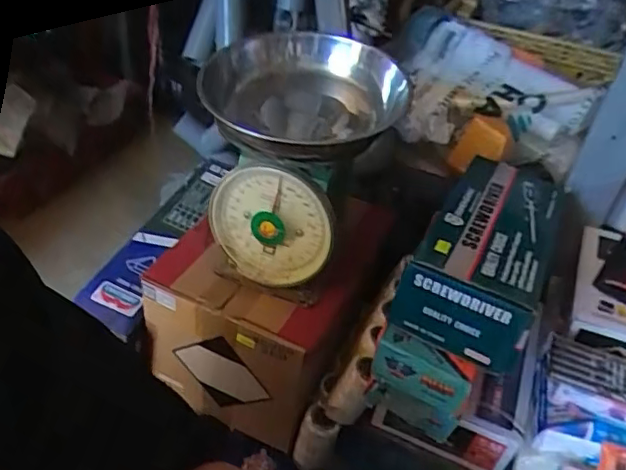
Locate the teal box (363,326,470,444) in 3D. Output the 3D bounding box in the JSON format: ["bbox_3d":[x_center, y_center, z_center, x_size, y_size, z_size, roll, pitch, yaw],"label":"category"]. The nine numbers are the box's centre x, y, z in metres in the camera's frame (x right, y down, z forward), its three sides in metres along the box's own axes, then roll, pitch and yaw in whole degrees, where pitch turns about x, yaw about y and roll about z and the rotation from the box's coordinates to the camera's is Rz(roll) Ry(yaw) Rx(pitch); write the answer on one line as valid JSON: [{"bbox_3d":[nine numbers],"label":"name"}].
[{"bbox_3d":[0.102,0.146,0.570,0.089,0.078,0.048,17,41,12],"label":"teal box"}]

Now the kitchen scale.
[{"bbox_3d":[-0.020,-0.077,0.642,0.184,0.220,0.216,18,41,12],"label":"kitchen scale"}]

